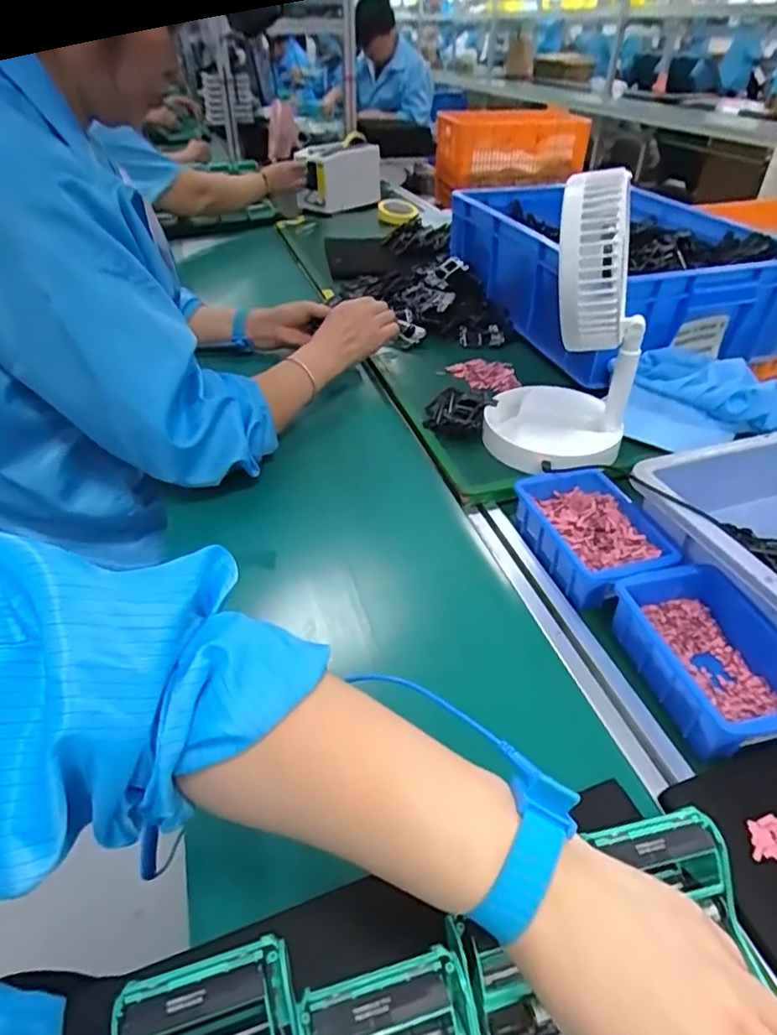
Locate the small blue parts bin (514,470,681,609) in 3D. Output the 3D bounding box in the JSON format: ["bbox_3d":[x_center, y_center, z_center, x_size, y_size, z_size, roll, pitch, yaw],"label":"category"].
[{"bbox_3d":[0.196,0.015,0.573,0.102,0.044,0.150,-16,42,-11],"label":"small blue parts bin"}]

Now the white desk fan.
[{"bbox_3d":[0.185,-0.201,0.612,0.148,0.275,0.158,8,43,16],"label":"white desk fan"}]

